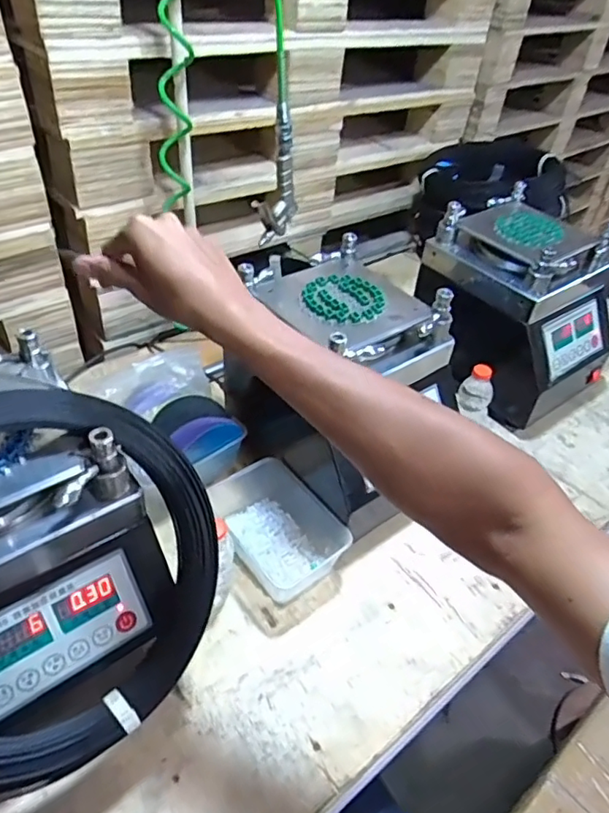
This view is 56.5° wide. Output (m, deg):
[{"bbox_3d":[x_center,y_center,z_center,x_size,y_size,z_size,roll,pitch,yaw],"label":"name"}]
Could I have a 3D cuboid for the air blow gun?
[{"bbox_3d":[-0.037,-0.310,0.772,0.032,0.165,0.068,21,45,15],"label":"air blow gun"}]

